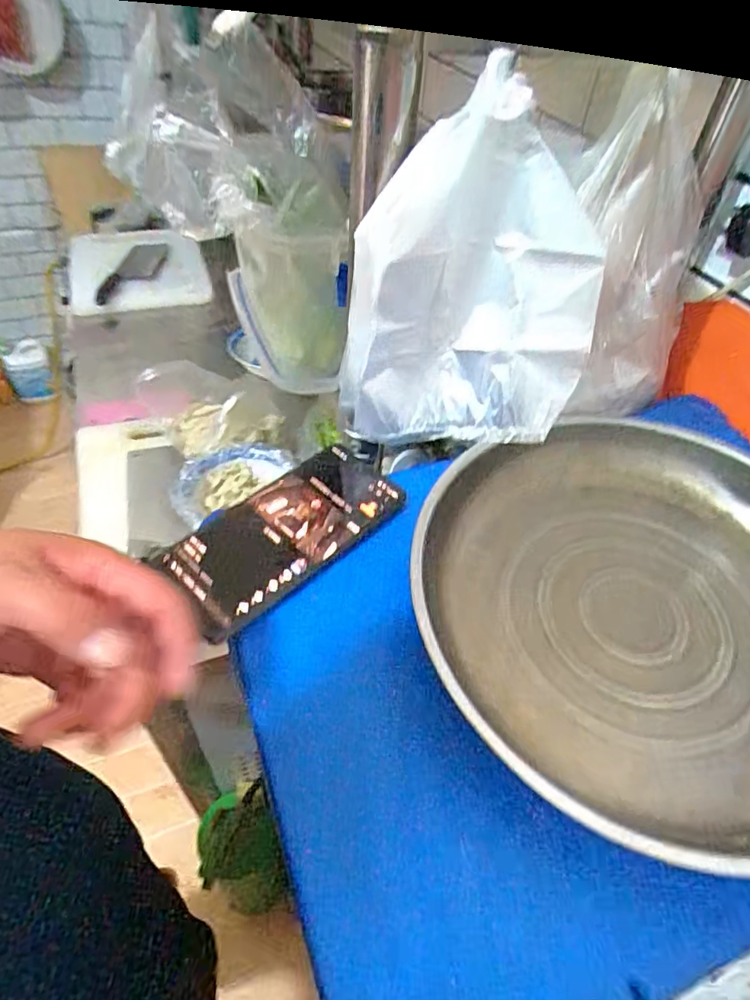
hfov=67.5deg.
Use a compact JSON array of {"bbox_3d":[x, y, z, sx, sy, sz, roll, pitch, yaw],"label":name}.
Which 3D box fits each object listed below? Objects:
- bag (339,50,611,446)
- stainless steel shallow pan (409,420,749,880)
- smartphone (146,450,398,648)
[{"bbox_3d":[0.066,-0.133,0.376,0.165,0.208,0.107,7,47,0],"label":"bag"},{"bbox_3d":[0.174,0.060,0.340,0.289,0.048,0.264,-18,52,-21],"label":"stainless steel shallow pan"},{"bbox_3d":[-0.058,0.018,0.368,0.155,0.009,0.076,-34,59,-31],"label":"smartphone"}]

